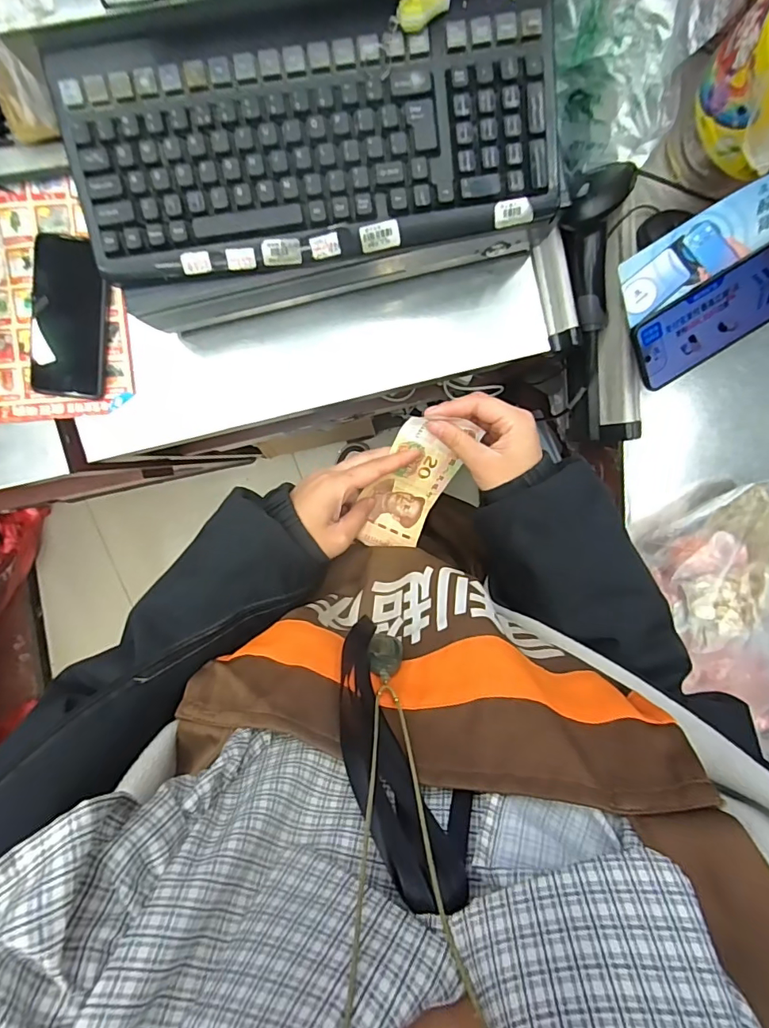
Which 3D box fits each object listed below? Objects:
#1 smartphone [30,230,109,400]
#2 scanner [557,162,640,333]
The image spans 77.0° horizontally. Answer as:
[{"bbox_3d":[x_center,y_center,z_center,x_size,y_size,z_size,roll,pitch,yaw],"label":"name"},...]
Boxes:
[{"bbox_3d":[-0.341,-0.211,0.524,0.078,0.014,0.162,8,97,-2],"label":"smartphone"},{"bbox_3d":[0.219,-0.273,0.500,0.077,0.052,0.157,-2,110,0],"label":"scanner"}]

